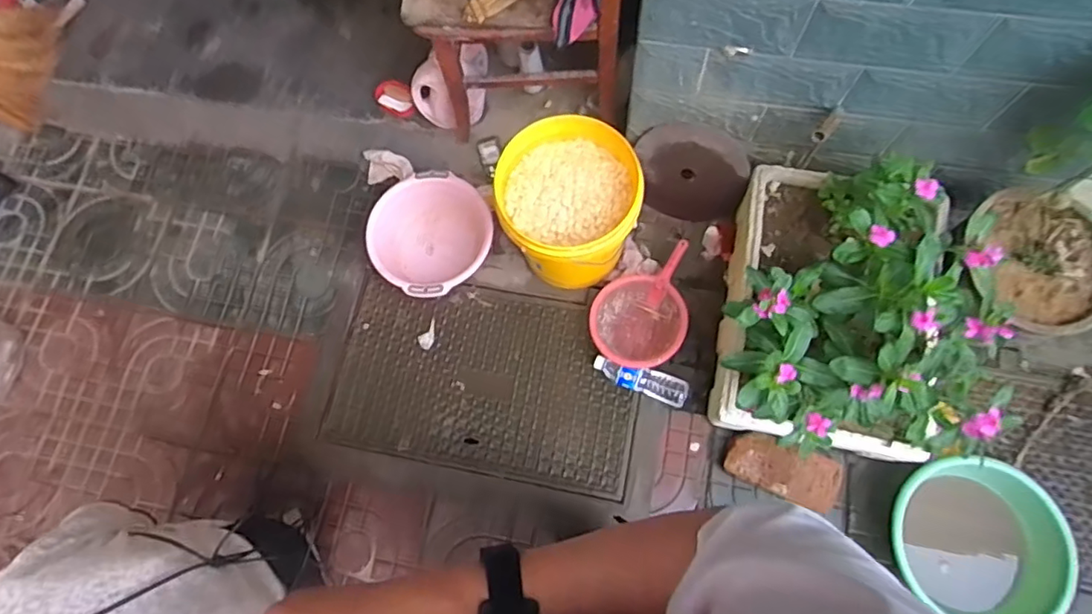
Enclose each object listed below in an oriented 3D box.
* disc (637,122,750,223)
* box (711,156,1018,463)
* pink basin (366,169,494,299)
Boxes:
[{"bbox_3d":[0.336,-0.307,1.350,0.250,0.264,0.029,16,54,13],"label":"disc"},{"bbox_3d":[0.536,-0.017,1.116,0.370,0.417,0.587,5,75,5],"label":"box"},{"bbox_3d":[-0.291,-0.180,1.484,0.305,0.103,0.303,0,78,1],"label":"pink basin"}]

